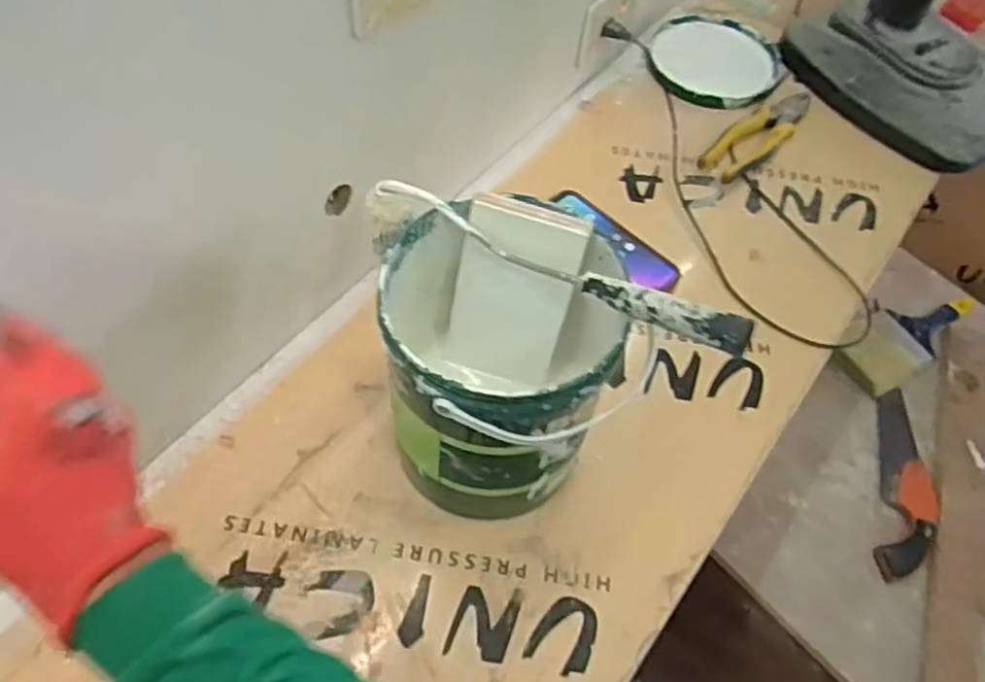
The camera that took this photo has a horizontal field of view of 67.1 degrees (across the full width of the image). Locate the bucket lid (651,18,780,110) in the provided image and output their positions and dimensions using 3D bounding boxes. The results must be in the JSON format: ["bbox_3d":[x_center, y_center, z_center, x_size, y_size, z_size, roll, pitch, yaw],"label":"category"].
[{"bbox_3d":[0.292,-0.367,0.976,0.166,0.013,0.173,2,57,-4],"label":"bucket lid"}]

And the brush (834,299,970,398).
[{"bbox_3d":[0.589,-0.004,1.056,0.230,0.029,0.091,-26,63,-20],"label":"brush"}]

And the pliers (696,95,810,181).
[{"bbox_3d":[0.327,-0.253,0.903,0.057,0.016,0.203,41,63,19],"label":"pliers"}]

